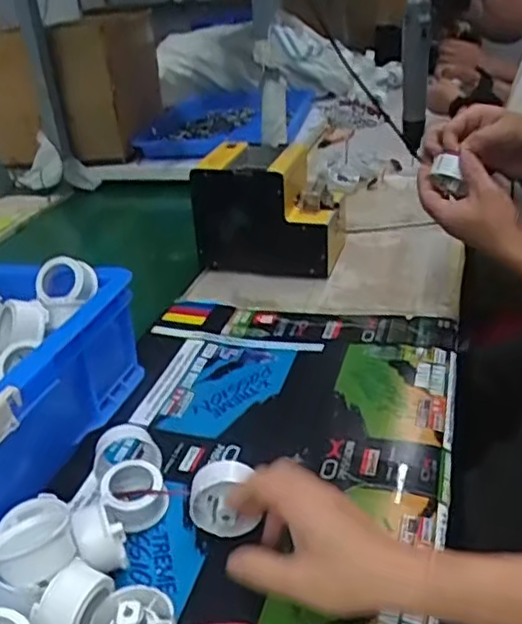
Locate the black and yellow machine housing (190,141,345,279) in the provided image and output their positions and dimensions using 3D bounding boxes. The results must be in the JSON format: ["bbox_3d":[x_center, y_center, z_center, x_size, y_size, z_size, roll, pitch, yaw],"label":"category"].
[{"bbox_3d":[0.014,-0.142,0.917,0.189,0.149,0.126,4,30,15],"label":"black and yellow machine housing"}]

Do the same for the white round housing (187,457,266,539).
[{"bbox_3d":[-0.026,0.139,0.502,0.052,0.045,0.032,3,29,13],"label":"white round housing"}]

